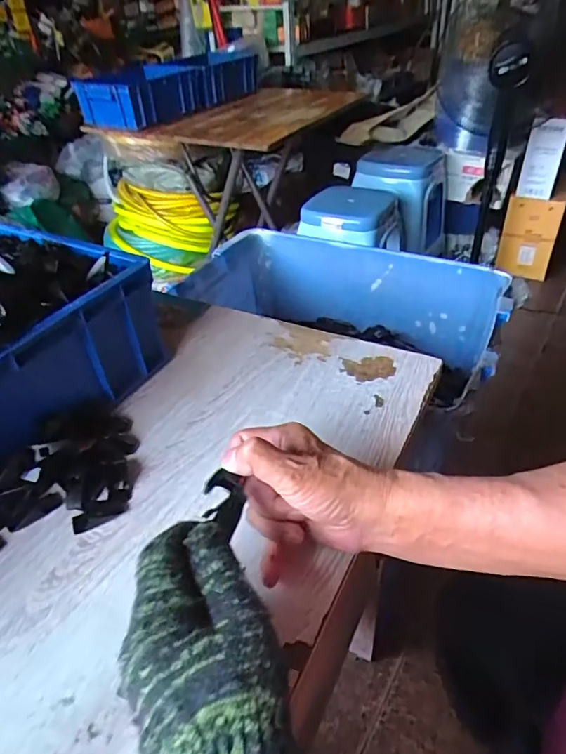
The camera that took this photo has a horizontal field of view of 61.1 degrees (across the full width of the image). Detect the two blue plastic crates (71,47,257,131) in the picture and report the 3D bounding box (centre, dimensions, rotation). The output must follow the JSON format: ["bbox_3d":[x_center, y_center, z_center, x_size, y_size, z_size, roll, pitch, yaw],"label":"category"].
[{"bbox_3d":[-0.347,-0.948,1.556,0.235,0.149,0.592,25,48,31],"label":"two blue plastic crates"}]

